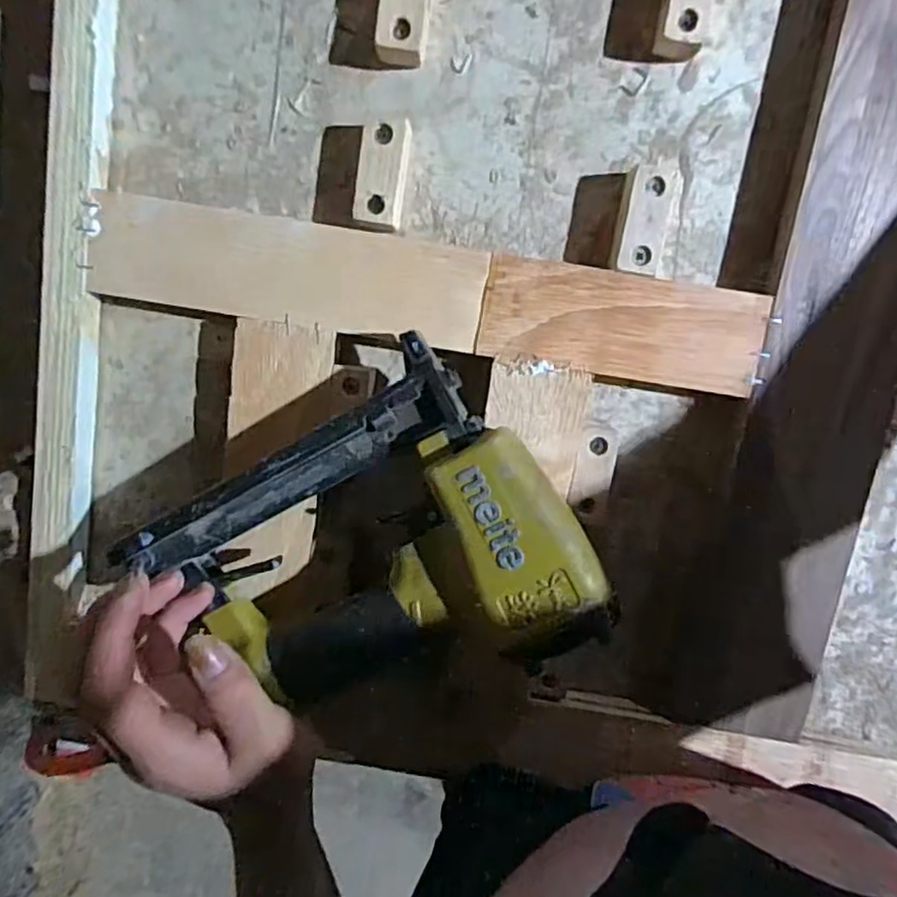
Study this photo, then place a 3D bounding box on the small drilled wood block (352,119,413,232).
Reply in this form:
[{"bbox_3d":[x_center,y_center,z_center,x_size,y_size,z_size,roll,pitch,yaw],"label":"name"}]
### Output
[{"bbox_3d":[-0.033,-0.137,0.330,0.021,0.020,0.053,9,99,2],"label":"small drilled wood block"}]

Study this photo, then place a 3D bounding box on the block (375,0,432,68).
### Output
[{"bbox_3d":[-0.020,-0.213,0.315,0.022,0.021,0.055,9,99,2],"label":"block"}]

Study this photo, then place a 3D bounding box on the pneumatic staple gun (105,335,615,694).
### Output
[{"bbox_3d":[-0.040,0.056,0.324,0.190,0.069,0.152,-36,93,5],"label":"pneumatic staple gun"}]

